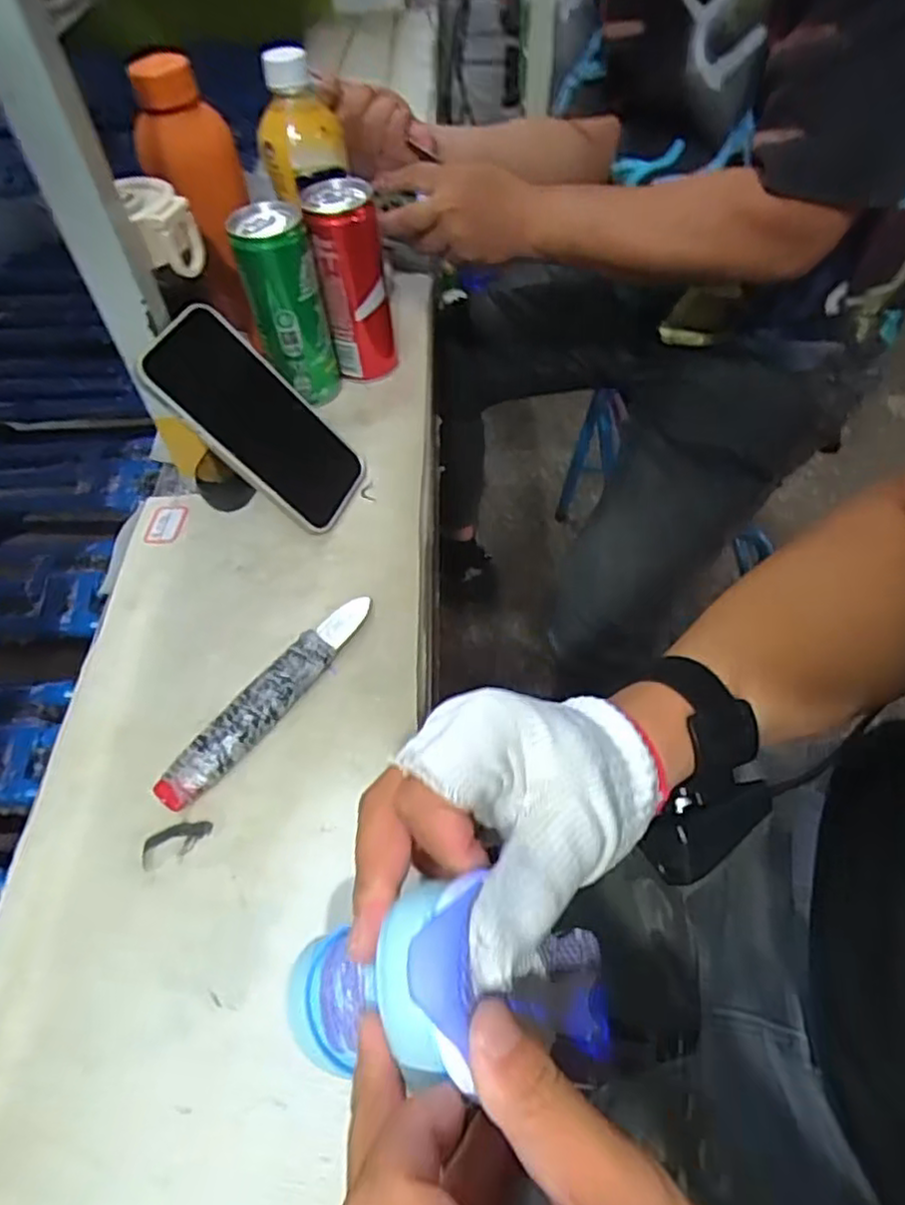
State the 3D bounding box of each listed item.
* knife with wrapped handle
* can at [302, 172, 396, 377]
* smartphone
[{"bbox_3d":[-0.108,0.056,0.421,0.026,0.017,0.163,30,61,23],"label":"knife with wrapped handle"},{"bbox_3d":[-0.080,-0.254,0.569,0.052,0.148,0.052,-2,53,2],"label":"can"},{"bbox_3d":[-0.131,-0.126,0.484,0.010,0.160,0.080,-18,38,46],"label":"smartphone"}]

